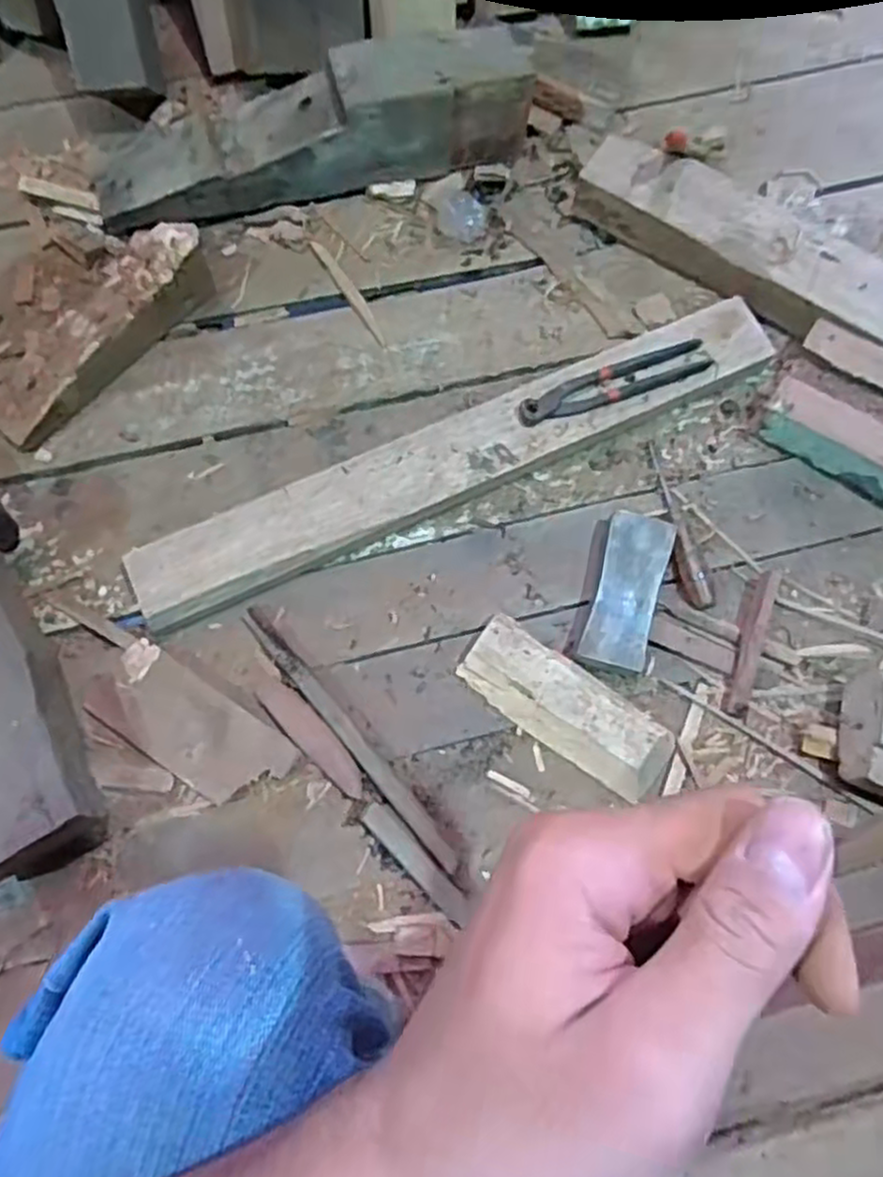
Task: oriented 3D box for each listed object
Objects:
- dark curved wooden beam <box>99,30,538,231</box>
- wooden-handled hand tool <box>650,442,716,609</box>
[{"bbox_3d":[-0.147,-0.537,0.874,0.511,0.112,0.106,-16,74,-5],"label":"dark curved wooden beam"},{"bbox_3d":[0.253,-0.071,0.801,0.030,0.021,0.194,-13,74,-4],"label":"wooden-handled hand tool"}]

